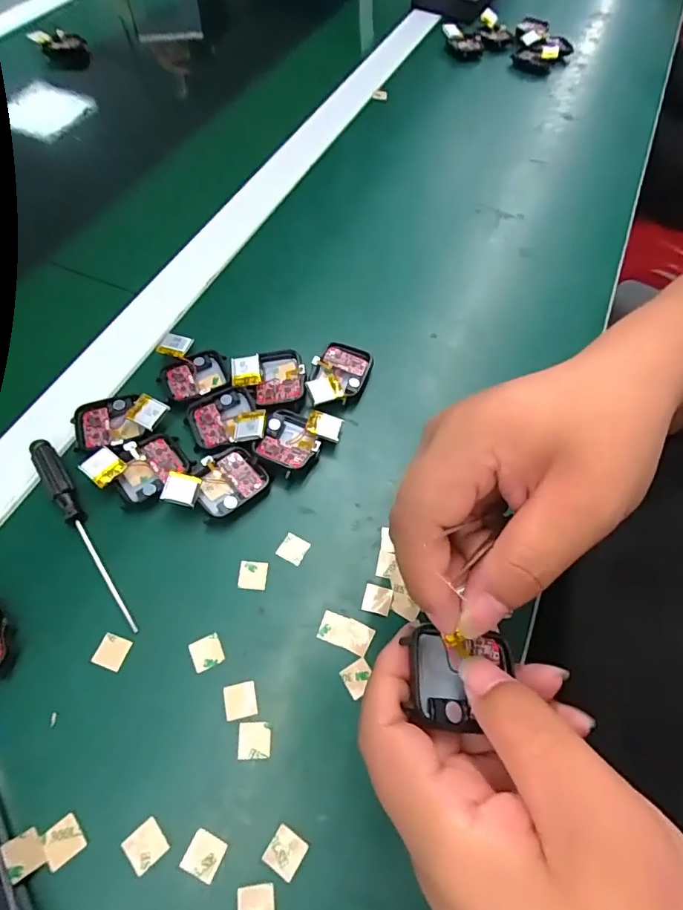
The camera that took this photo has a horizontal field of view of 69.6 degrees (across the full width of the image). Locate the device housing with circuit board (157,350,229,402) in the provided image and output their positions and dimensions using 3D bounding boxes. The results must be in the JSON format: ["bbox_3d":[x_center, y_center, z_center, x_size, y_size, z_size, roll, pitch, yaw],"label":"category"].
[{"bbox_3d":[-0.098,-0.053,0.333,0.043,0.007,0.038,-25,65,-17],"label":"device housing with circuit board"}]

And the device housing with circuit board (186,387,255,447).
[{"bbox_3d":[-0.077,-0.025,0.318,0.042,0.009,0.038,-22,64,-16],"label":"device housing with circuit board"}]

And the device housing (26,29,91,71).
[{"bbox_3d":[-0.331,-0.480,0.584,0.064,0.037,0.019,0,60,-4],"label":"device housing"}]

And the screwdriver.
[{"bbox_3d":[-0.147,0.041,0.280,0.012,0.011,0.131,-32,67,-20],"label":"screwdriver"}]

